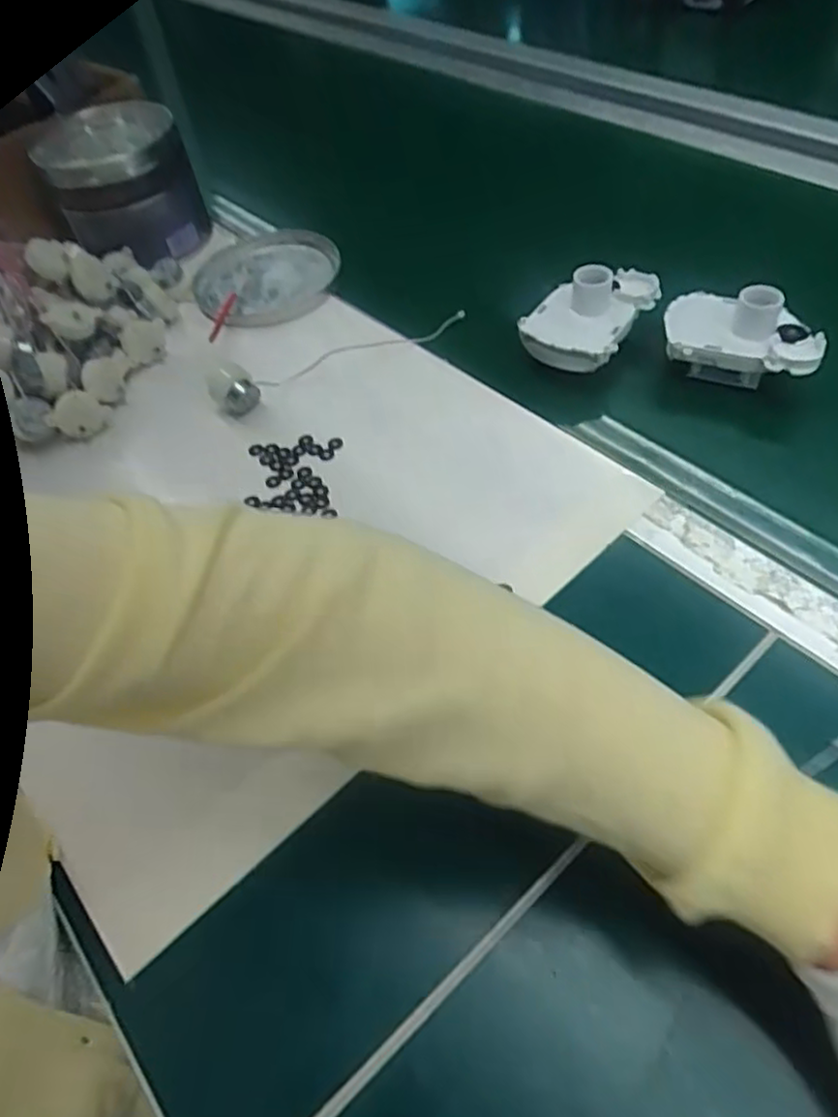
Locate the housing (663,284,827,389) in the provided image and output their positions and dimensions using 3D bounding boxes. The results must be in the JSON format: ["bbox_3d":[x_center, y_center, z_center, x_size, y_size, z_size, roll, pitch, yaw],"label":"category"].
[{"bbox_3d":[0.224,-0.155,0.484,0.102,0.058,0.061,20,58,22],"label":"housing"}]

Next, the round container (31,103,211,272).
[{"bbox_3d":[-0.269,-0.344,0.641,0.120,0.099,0.113,-20,53,-10],"label":"round container"}]

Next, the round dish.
[{"bbox_3d":[-0.134,-0.255,0.625,0.122,0.027,0.134,-4,52,5],"label":"round dish"}]

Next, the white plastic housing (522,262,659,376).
[{"bbox_3d":[0.130,-0.191,0.516,0.070,0.046,0.115,29,61,27],"label":"white plastic housing"}]

